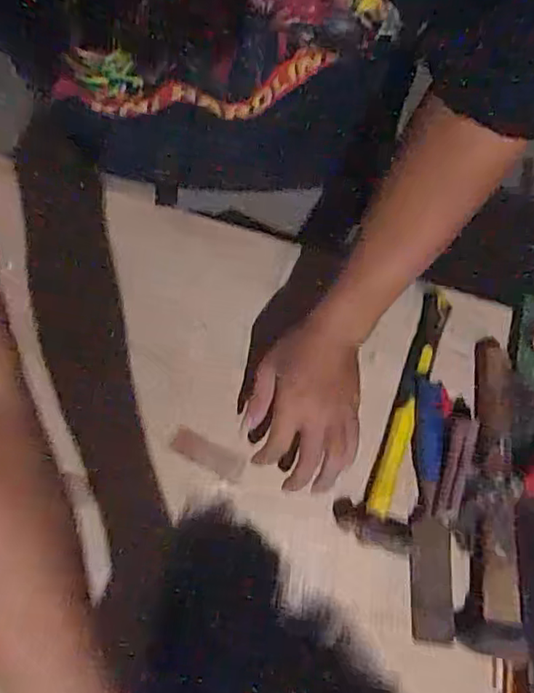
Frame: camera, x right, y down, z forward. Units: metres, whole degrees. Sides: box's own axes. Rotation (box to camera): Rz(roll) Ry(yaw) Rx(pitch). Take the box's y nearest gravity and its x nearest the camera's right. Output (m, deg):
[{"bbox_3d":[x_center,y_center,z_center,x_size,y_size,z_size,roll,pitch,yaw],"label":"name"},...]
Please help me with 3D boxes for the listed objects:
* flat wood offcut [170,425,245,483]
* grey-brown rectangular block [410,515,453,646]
[{"bbox_3d":[-0.061,0.112,0.598,0.080,0.005,0.026,28,69,6],"label":"flat wood offcut"},{"bbox_3d":[0.159,0.226,0.563,0.037,0.012,0.114,6,68,-3],"label":"grey-brown rectangular block"}]

